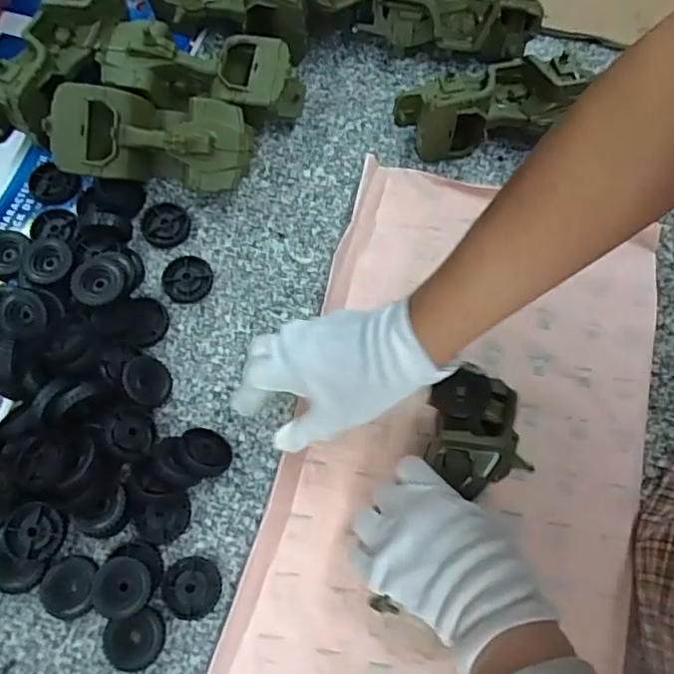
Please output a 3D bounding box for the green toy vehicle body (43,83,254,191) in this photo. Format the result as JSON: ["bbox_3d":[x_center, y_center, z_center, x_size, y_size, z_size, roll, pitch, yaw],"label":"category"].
[{"bbox_3d":[-0.166,-0.178,0.559,0.176,0.077,0.078,7,70,0],"label":"green toy vehicle body"}]

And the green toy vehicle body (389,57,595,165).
[{"bbox_3d":[0.147,-0.218,0.587,0.170,0.078,0.066,-14,71,-7],"label":"green toy vehicle body"}]

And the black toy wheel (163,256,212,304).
[{"bbox_3d":[-0.136,-0.052,0.550,0.044,0.014,0.041,1,70,-2],"label":"black toy wheel"}]

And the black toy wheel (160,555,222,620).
[{"bbox_3d":[-0.111,0.190,0.461,0.045,0.012,0.043,1,70,-2],"label":"black toy wheel"}]

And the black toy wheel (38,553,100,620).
[{"bbox_3d":[-0.200,0.187,0.455,0.039,0.019,0.043,13,70,3],"label":"black toy wheel"}]

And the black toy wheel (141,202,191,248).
[{"bbox_3d":[-0.161,-0.107,0.569,0.045,0.013,0.046,1,70,-2],"label":"black toy wheel"}]

